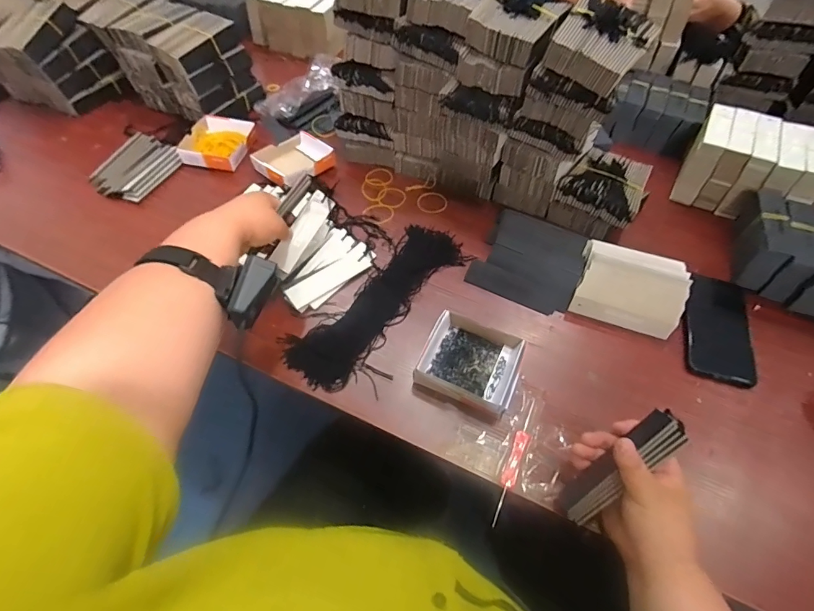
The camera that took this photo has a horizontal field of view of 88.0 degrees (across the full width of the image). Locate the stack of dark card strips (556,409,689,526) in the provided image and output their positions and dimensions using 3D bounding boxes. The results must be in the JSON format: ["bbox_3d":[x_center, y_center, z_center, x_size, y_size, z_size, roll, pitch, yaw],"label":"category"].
[{"bbox_3d":[0.204,0.157,0.401,0.024,0.041,0.139,39,104,-6],"label":"stack of dark card strips"}]

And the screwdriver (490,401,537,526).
[{"bbox_3d":[0.120,0.167,0.465,0.014,0.011,0.150,23,59,13],"label":"screwdriver"}]

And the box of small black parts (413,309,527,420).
[{"bbox_3d":[0.079,0.070,0.522,0.114,0.031,0.114,22,59,13],"label":"box of small black parts"}]

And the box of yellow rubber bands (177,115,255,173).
[{"bbox_3d":[-0.346,-0.297,0.769,0.112,0.030,0.122,6,55,4],"label":"box of yellow rubber bands"}]

